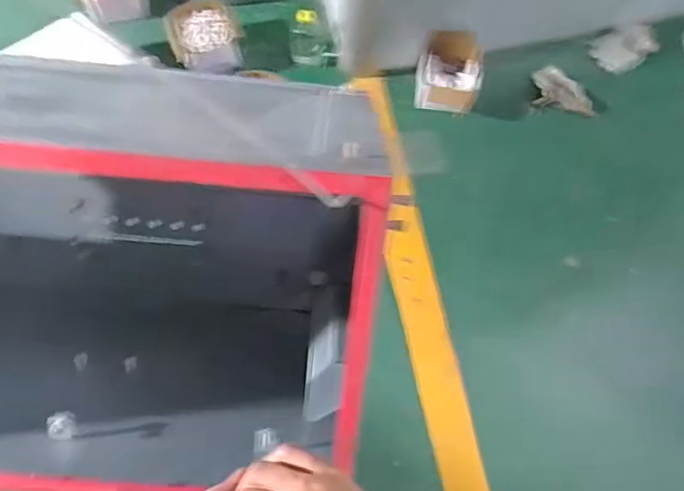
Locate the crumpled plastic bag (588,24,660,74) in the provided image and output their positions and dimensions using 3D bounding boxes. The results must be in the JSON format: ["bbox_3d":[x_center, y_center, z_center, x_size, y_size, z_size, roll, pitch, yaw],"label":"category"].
[{"bbox_3d":[0.781,-0.542,1.519,0.150,0.119,0.076,8,77,1],"label":"crumpled plastic bag"}]

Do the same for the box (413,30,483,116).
[{"bbox_3d":[0.280,-0.447,1.434,0.161,0.106,0.191,7,76,-1],"label":"box"}]

